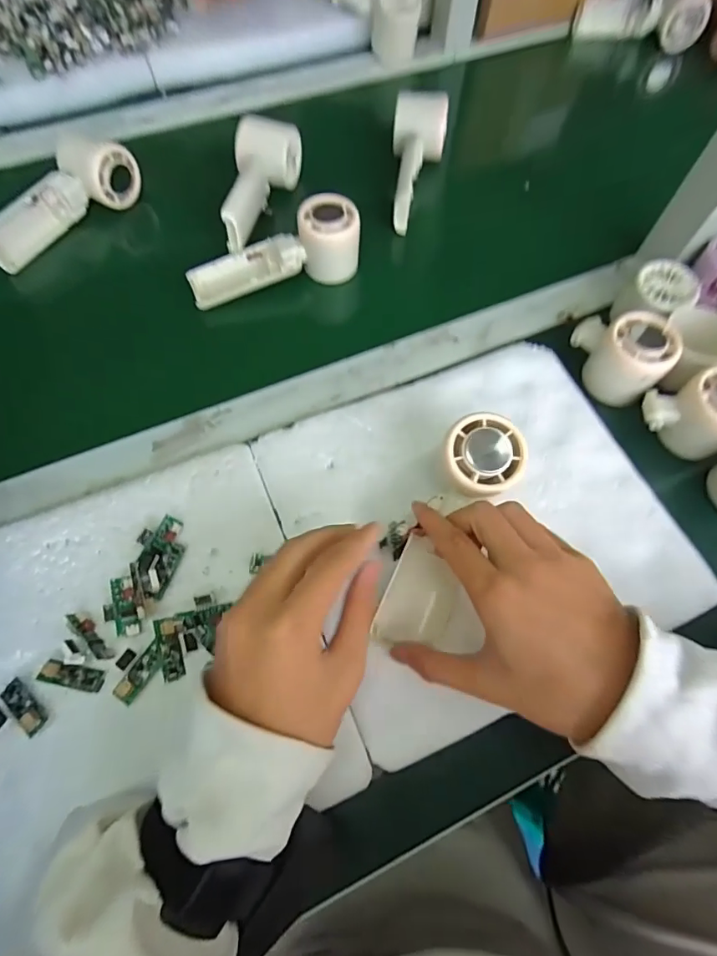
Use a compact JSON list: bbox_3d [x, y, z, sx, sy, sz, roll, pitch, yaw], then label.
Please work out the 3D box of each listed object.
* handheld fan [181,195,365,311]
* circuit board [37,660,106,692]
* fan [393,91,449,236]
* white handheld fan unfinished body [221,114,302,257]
[{"bbox_3d":[-0.080,-0.211,0.442,0.162,0.061,0.048,-18,69,-9],"label":"handheld fan"},{"bbox_3d":[-0.179,0.123,0.294,0.039,0.004,0.012,11,68,3],"label":"circuit board"},{"bbox_3d":[0.059,-0.335,0.502,0.054,0.044,0.155,10,81,4],"label":"fan"},{"bbox_3d":[-0.094,-0.293,0.468,0.056,0.057,0.149,3,67,0],"label":"white handheld fan unfinished body"}]

